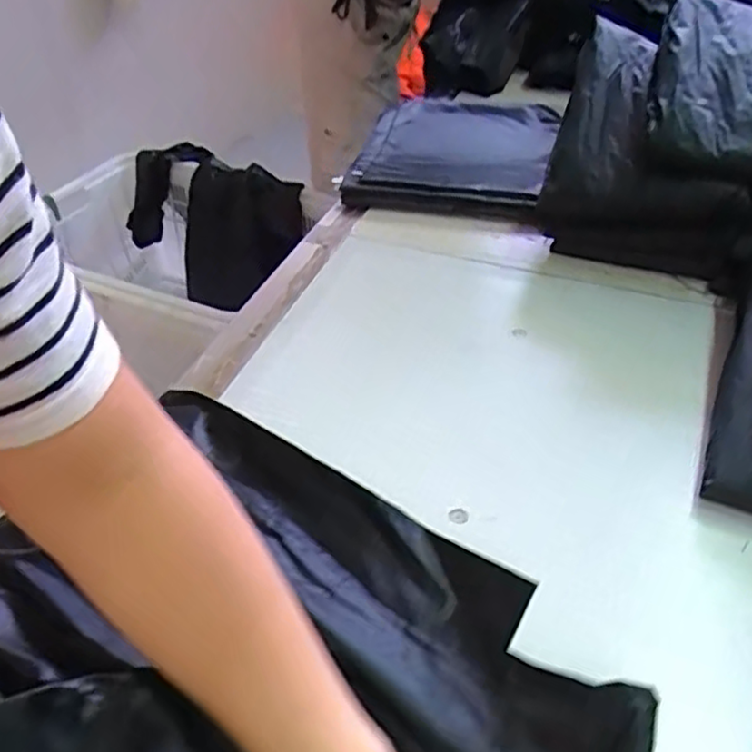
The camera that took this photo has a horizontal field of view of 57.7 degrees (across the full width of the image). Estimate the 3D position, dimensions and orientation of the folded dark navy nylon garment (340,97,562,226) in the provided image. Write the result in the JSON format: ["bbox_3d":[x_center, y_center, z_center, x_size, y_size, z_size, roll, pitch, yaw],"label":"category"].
[{"bbox_3d":[0.123,-0.341,1.007,0.273,0.033,0.390,11,43,11],"label":"folded dark navy nylon garment"}]

